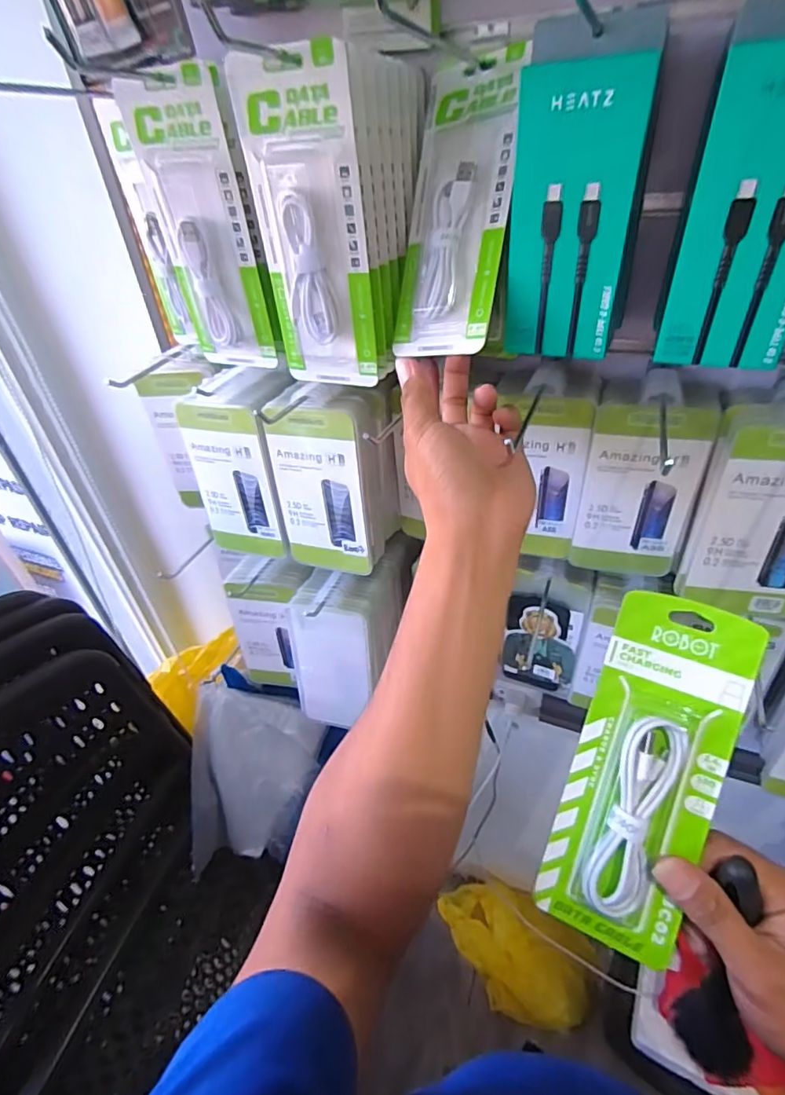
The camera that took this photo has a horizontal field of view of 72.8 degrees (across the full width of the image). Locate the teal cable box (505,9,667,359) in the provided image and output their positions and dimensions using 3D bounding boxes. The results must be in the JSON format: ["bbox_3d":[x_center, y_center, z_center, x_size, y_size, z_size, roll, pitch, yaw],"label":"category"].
[{"bbox_3d":[0.112,-0.205,0.325,0.073,0.166,0.023,13,42,21],"label":"teal cable box"}]

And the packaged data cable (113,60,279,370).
[{"bbox_3d":[-0.146,-0.232,0.409,0.080,0.197,0.020,10,45,15],"label":"packaged data cable"}]

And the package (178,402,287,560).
[{"bbox_3d":[-0.157,-0.062,0.530,0.090,0.165,0.011,11,42,19],"label":"package"}]

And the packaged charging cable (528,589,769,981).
[{"bbox_3d":[0.148,0.130,0.312,0.078,0.017,0.202,18,88,25],"label":"packaged charging cable"}]

